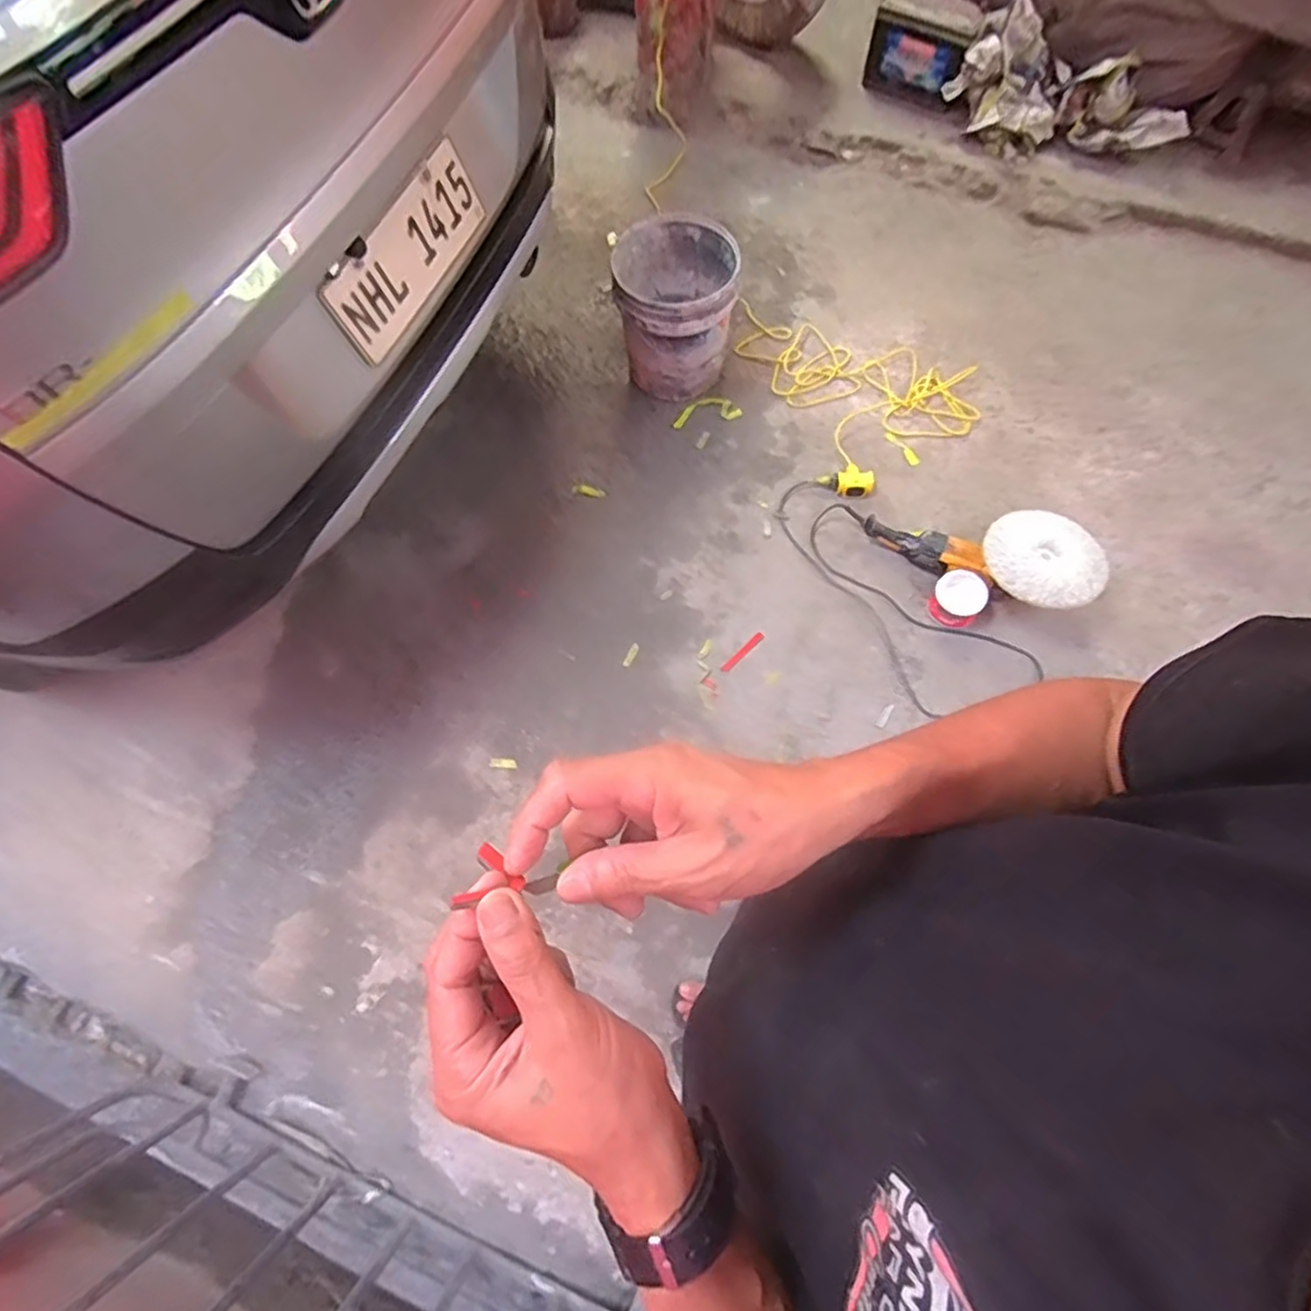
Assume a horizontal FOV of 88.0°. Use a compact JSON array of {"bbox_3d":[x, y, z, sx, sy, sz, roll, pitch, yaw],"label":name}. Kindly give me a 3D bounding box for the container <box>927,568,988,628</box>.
[{"bbox_3d":[0.659,-0.122,1.485,0.106,0.076,0.108,0,68,1],"label":"container"}]

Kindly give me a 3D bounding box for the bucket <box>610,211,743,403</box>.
[{"bbox_3d":[0.049,-0.855,1.694,0.290,0.296,0.307,-6,68,-1],"label":"bucket"}]

